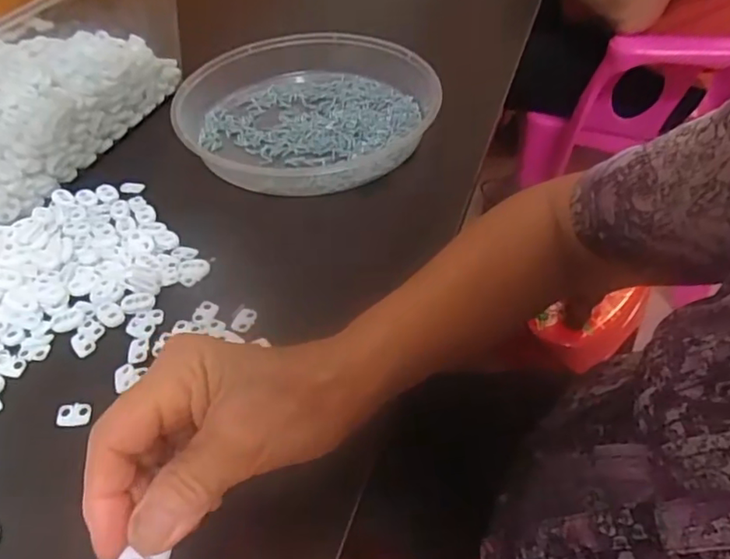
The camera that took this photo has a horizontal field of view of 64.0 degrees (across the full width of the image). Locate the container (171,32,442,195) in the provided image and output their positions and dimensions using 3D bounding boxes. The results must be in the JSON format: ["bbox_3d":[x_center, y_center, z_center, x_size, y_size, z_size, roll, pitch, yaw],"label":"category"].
[{"bbox_3d":[-0.052,-0.162,0.540,0.229,0.041,0.222,0,47,0],"label":"container"}]

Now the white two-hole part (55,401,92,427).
[{"bbox_3d":[-0.170,0.078,0.340,0.019,0.004,0.014,0,47,0],"label":"white two-hole part"}]

